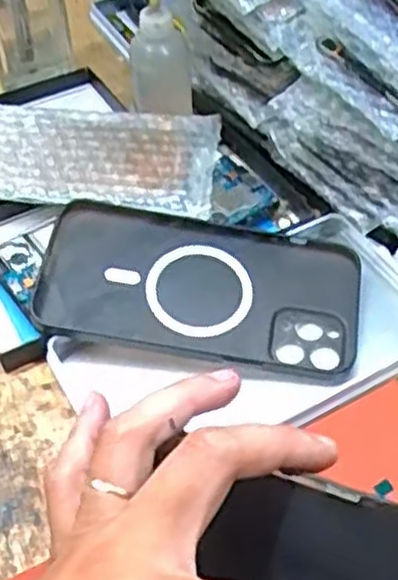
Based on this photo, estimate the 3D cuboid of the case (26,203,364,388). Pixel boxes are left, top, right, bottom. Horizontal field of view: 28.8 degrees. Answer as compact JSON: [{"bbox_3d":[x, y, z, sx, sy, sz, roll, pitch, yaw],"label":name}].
[{"bbox_3d":[0.002,-0.002,0.397,0.161,0.014,0.085,10,63,-1],"label":"case"}]

